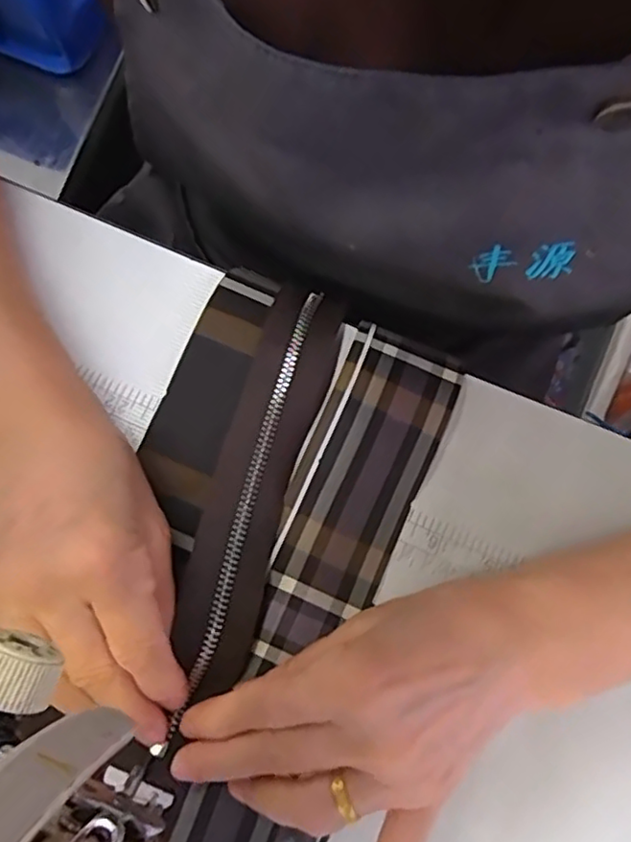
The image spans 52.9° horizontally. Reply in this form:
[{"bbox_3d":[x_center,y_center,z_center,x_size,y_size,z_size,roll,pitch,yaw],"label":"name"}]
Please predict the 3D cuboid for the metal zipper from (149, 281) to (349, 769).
[{"bbox_3d":[-0.027,0.032,0.262,0.034,0.015,0.193,15,76,2],"label":"metal zipper"}]

